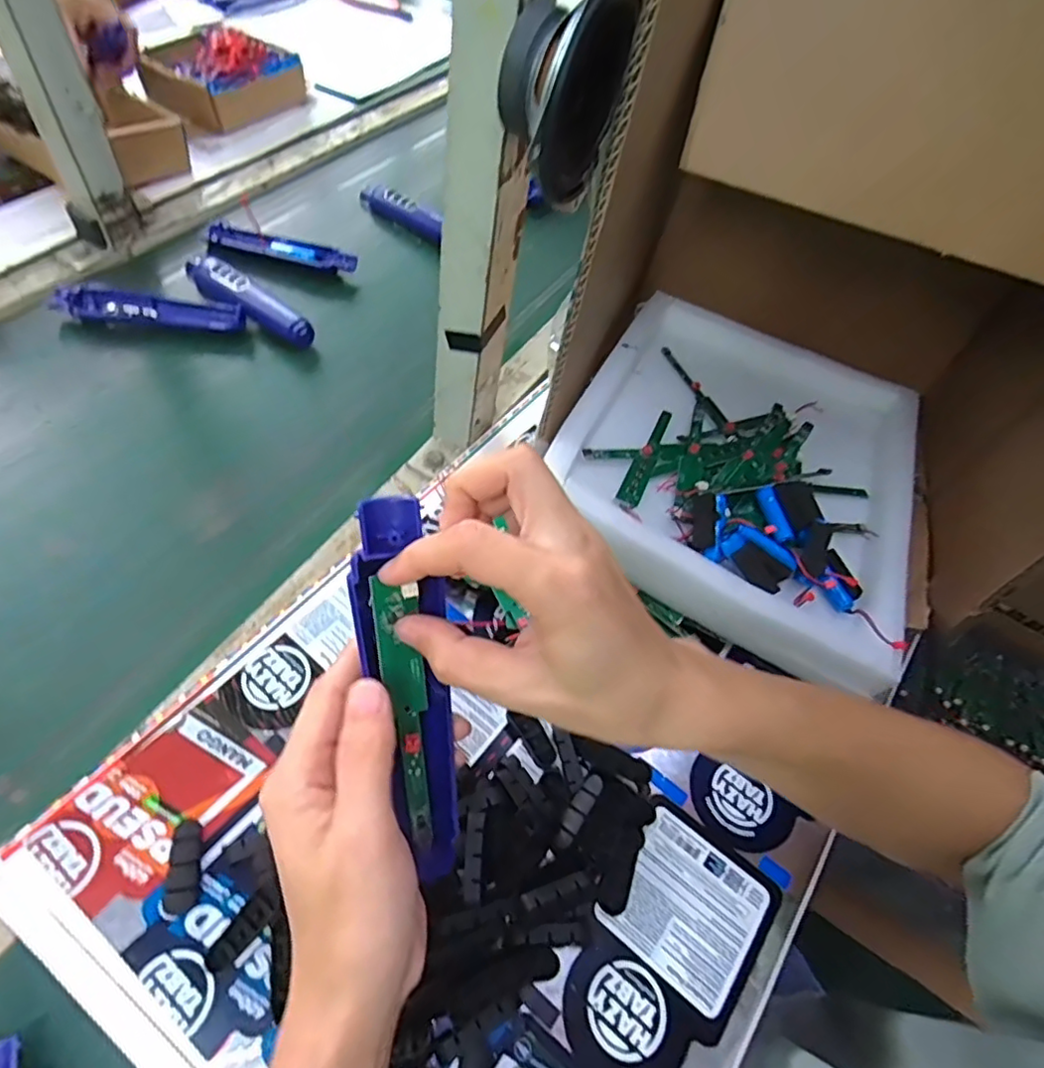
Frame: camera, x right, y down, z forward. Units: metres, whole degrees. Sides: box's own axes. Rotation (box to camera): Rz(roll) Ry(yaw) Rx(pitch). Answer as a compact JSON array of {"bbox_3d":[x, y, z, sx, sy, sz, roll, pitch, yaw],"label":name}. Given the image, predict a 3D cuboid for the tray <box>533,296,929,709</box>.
[{"bbox_3d":[0.196,-0.074,0.537,0.292,0.087,0.350,24,54,7],"label":"tray"}]

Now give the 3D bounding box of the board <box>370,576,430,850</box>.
[{"bbox_3d":[-0.051,0.082,0.279,0.019,0.132,0.009,-7,16,-8],"label":"board"}]

